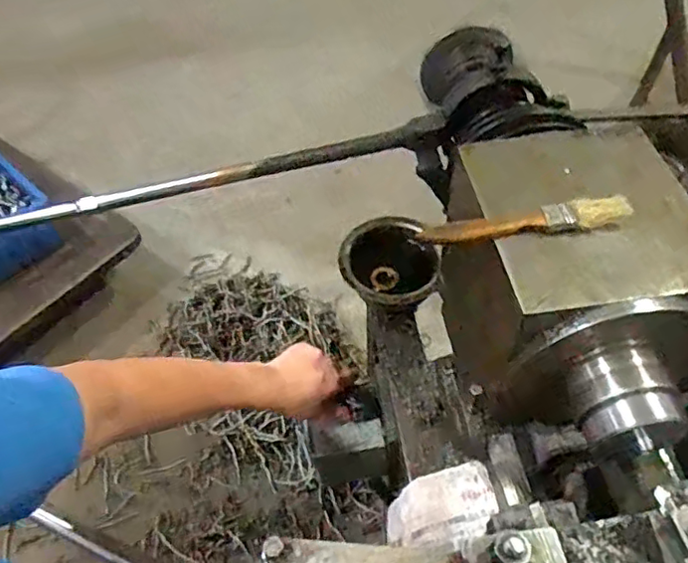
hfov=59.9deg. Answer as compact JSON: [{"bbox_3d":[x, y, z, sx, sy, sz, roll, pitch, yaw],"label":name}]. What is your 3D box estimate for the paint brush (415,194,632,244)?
[{"bbox_3d":[0.129,-0.042,0.425,0.151,0.011,0.023,-8,52,-4],"label":"paint brush"}]

